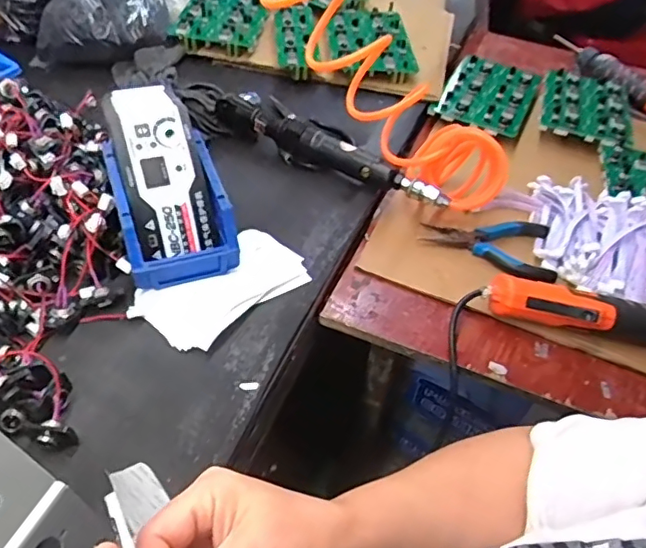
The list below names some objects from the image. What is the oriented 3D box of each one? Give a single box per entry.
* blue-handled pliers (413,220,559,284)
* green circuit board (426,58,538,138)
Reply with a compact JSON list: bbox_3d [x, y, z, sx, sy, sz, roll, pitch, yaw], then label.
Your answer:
[{"bbox_3d":[0.197,-0.046,0.654,0.148,0.014,0.088,17,47,10],"label":"blue-handled pliers"},{"bbox_3d":[0.264,-0.290,0.890,0.131,0.027,0.209,22,44,13],"label":"green circuit board"}]

